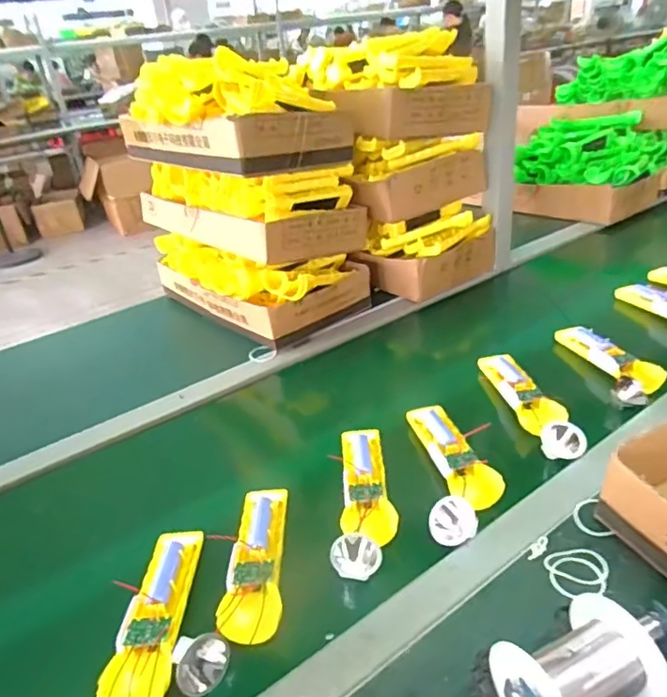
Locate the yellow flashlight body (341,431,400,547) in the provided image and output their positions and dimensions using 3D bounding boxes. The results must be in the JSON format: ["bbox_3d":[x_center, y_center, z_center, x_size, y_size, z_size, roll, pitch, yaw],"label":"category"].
[{"bbox_3d":[0.035,0.138,0.582,0.052,0.023,0.157,-4,30,4],"label":"yellow flashlight body"}]

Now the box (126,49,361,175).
[{"bbox_3d":[-0.169,-0.374,0.888,0.212,0.149,0.365,-26,36,-30],"label":"box"}]

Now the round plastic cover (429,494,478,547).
[{"bbox_3d":[0.113,0.162,0.527,0.043,0.046,0.014,17,10,20],"label":"round plastic cover"}]

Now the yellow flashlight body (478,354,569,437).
[{"bbox_3d":[0.235,0.052,0.694,0.053,0.023,0.172,-8,30,-2],"label":"yellow flashlight body"}]

